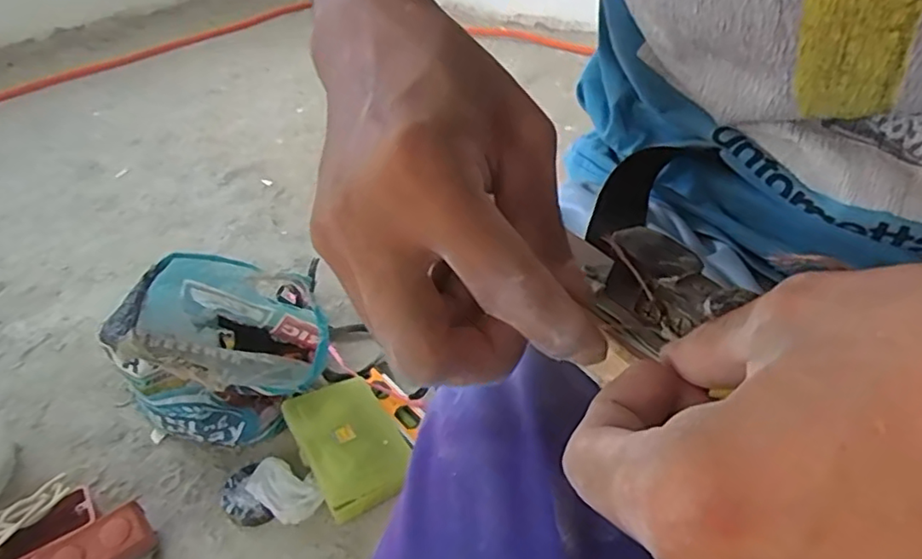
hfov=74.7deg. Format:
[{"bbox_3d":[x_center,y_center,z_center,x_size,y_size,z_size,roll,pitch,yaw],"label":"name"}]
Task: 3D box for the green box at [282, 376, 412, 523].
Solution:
[{"bbox_3d":[-0.139,0.207,0.754,0.114,0.062,0.170,-23,43,-25],"label":"green box"}]

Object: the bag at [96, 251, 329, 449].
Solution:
[{"bbox_3d":[-0.286,0.095,0.730,0.215,0.278,0.207,-23,43,-25],"label":"bag"}]

